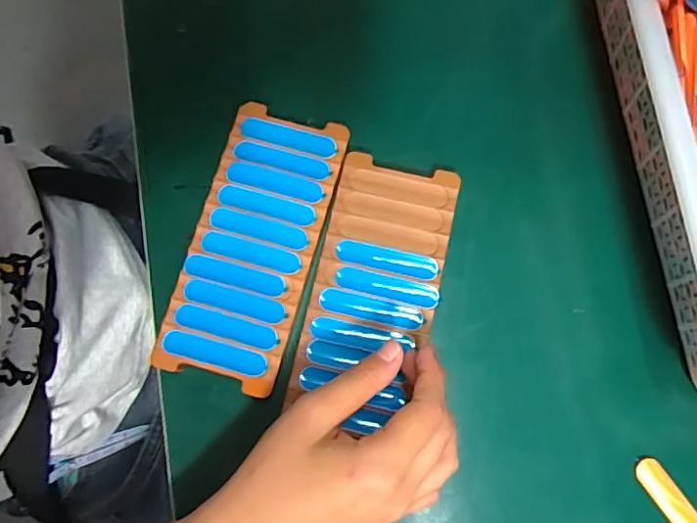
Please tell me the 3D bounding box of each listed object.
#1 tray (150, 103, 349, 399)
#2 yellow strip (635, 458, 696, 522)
[{"bbox_3d":[-0.058,-0.010,0.343,0.074,0.018,0.169,16,77,4],"label":"tray"},{"bbox_3d":[0.189,0.142,0.313,0.018,0.005,0.061,-35,79,-8],"label":"yellow strip"}]

